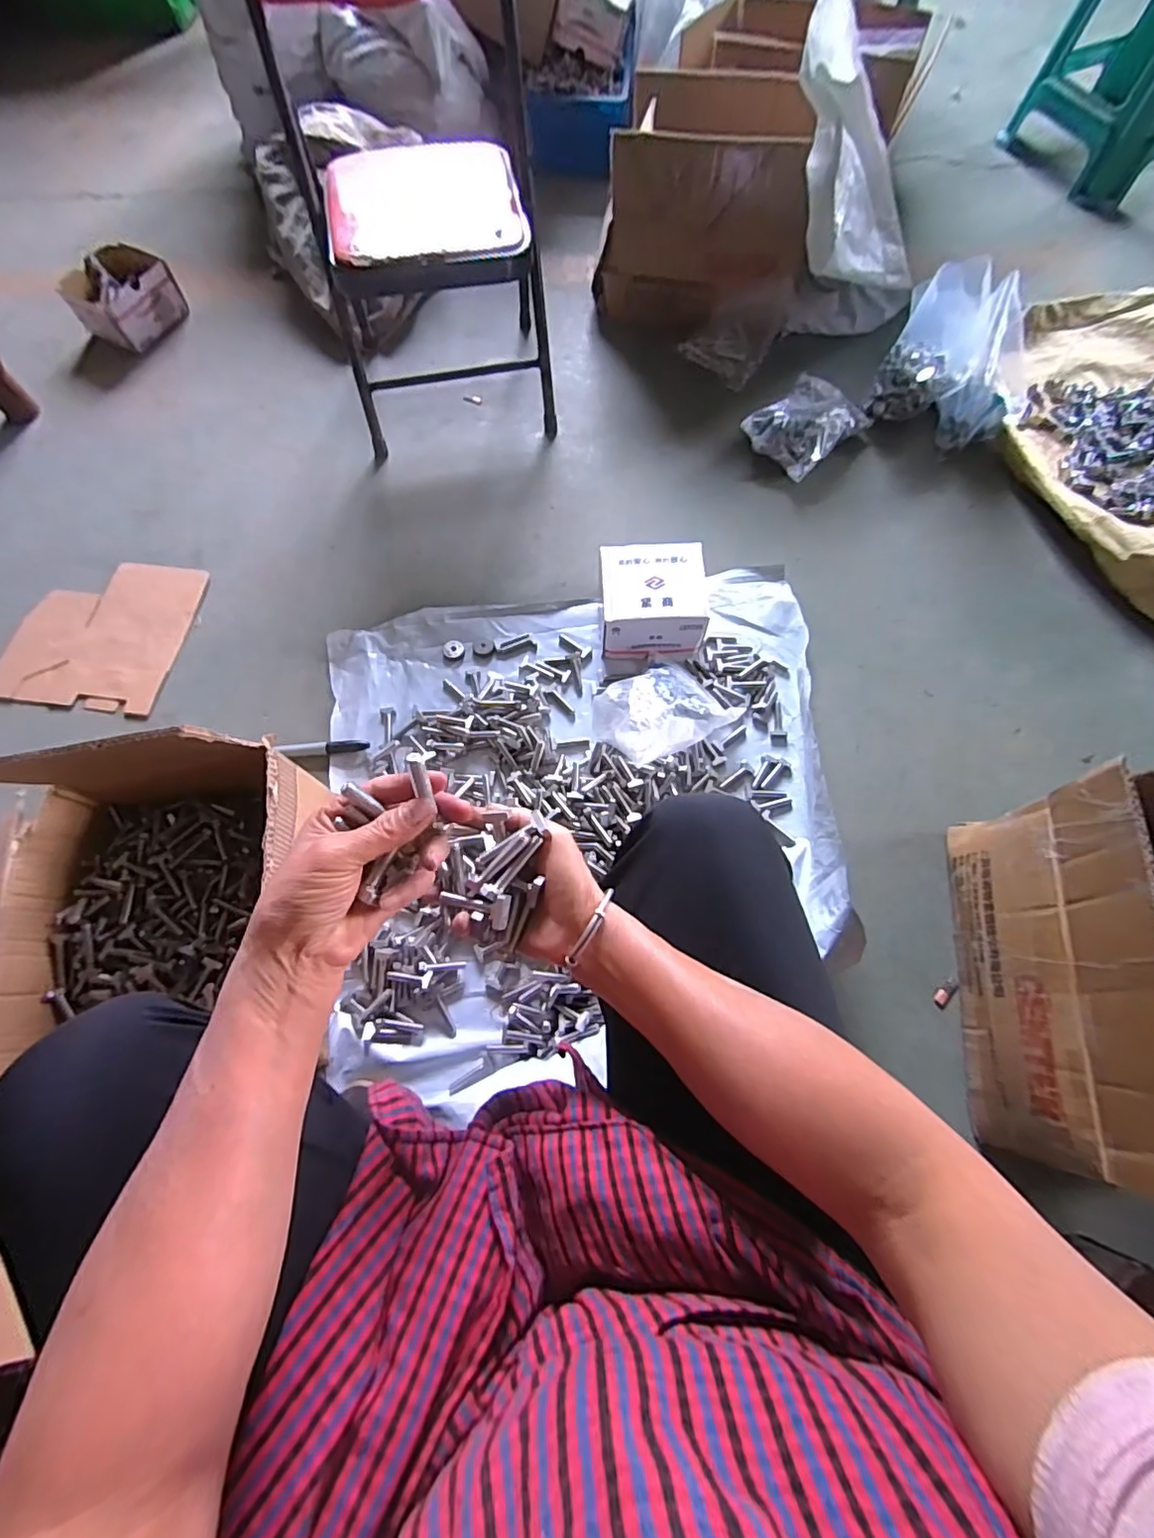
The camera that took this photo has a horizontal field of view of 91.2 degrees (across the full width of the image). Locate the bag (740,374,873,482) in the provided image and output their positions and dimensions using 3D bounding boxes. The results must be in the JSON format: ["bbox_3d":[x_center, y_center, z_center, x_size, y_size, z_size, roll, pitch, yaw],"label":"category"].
[{"bbox_3d":[0.391,-0.591,0.962,0.187,0.057,0.133,-42,73,-14],"label":"bag"}]

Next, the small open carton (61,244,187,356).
[{"bbox_3d":[-0.885,-0.924,1.111,0.163,0.081,0.175,23,71,10],"label":"small open carton"}]

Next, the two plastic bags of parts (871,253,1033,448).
[{"bbox_3d":[0.630,-0.664,0.916,0.233,0.176,0.183,40,75,15],"label":"two plastic bags of parts"}]

